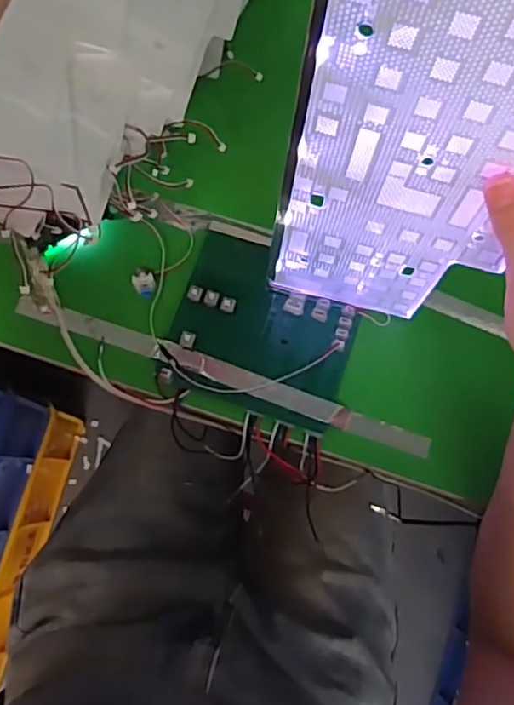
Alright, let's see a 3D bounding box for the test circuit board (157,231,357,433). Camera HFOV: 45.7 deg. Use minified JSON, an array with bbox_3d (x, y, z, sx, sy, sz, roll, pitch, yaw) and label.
[{"bbox_3d":[0.006,-0.016,0.409,0.119,0.013,0.111,19,79,3],"label":"test circuit board"}]

